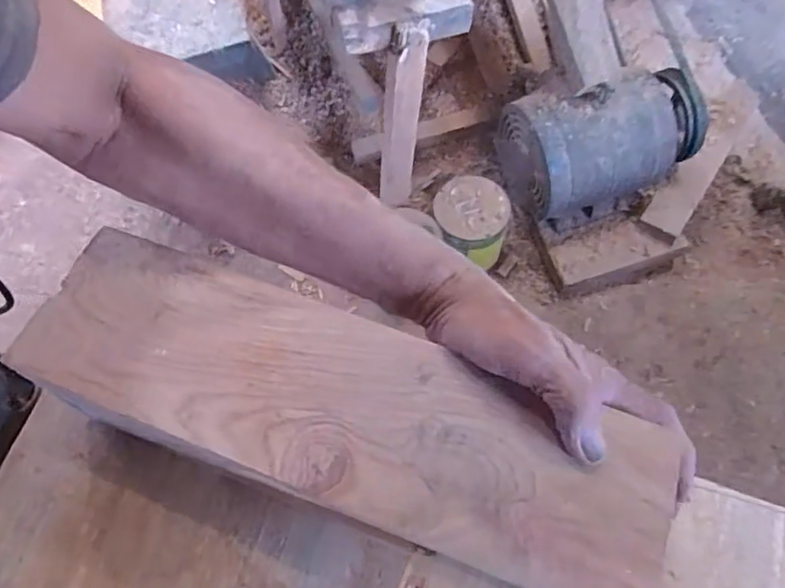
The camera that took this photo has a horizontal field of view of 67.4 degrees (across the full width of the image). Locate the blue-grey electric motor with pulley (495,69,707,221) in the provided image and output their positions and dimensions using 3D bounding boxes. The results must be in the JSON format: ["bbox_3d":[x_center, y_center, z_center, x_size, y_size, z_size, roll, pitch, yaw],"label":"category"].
[{"bbox_3d":[0.454,-0.319,1.276,0.401,0.278,0.247,-14,63,-7],"label":"blue-grey electric motor with pulley"}]

